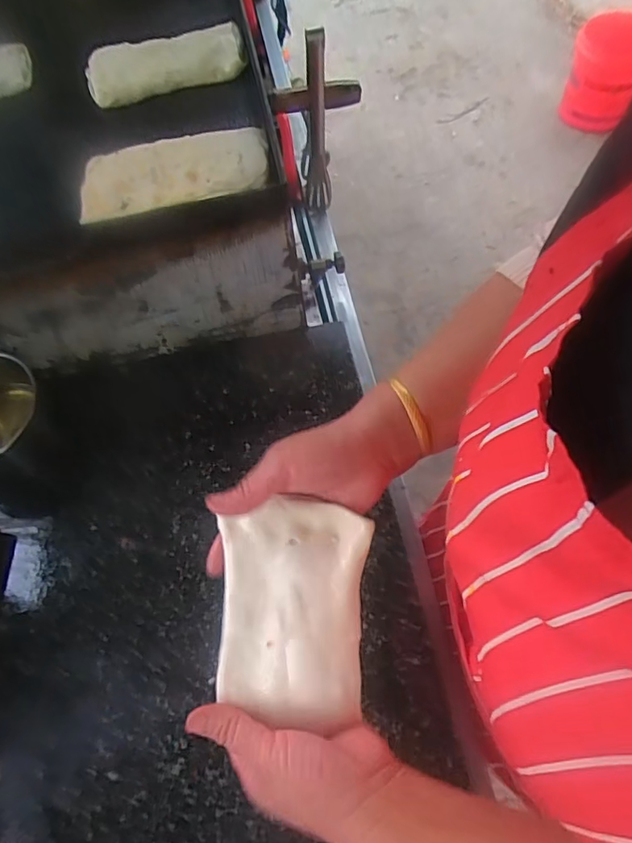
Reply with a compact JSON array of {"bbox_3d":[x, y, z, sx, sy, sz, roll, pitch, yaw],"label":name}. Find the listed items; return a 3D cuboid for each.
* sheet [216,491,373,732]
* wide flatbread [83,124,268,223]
[{"bbox_3d":[-0.016,0.127,0.366,0.096,0.024,0.137,4,72,7],"label":"sheet"},{"bbox_3d":[-0.126,-0.224,0.477,0.166,0.013,0.087,-13,67,-3],"label":"wide flatbread"}]

